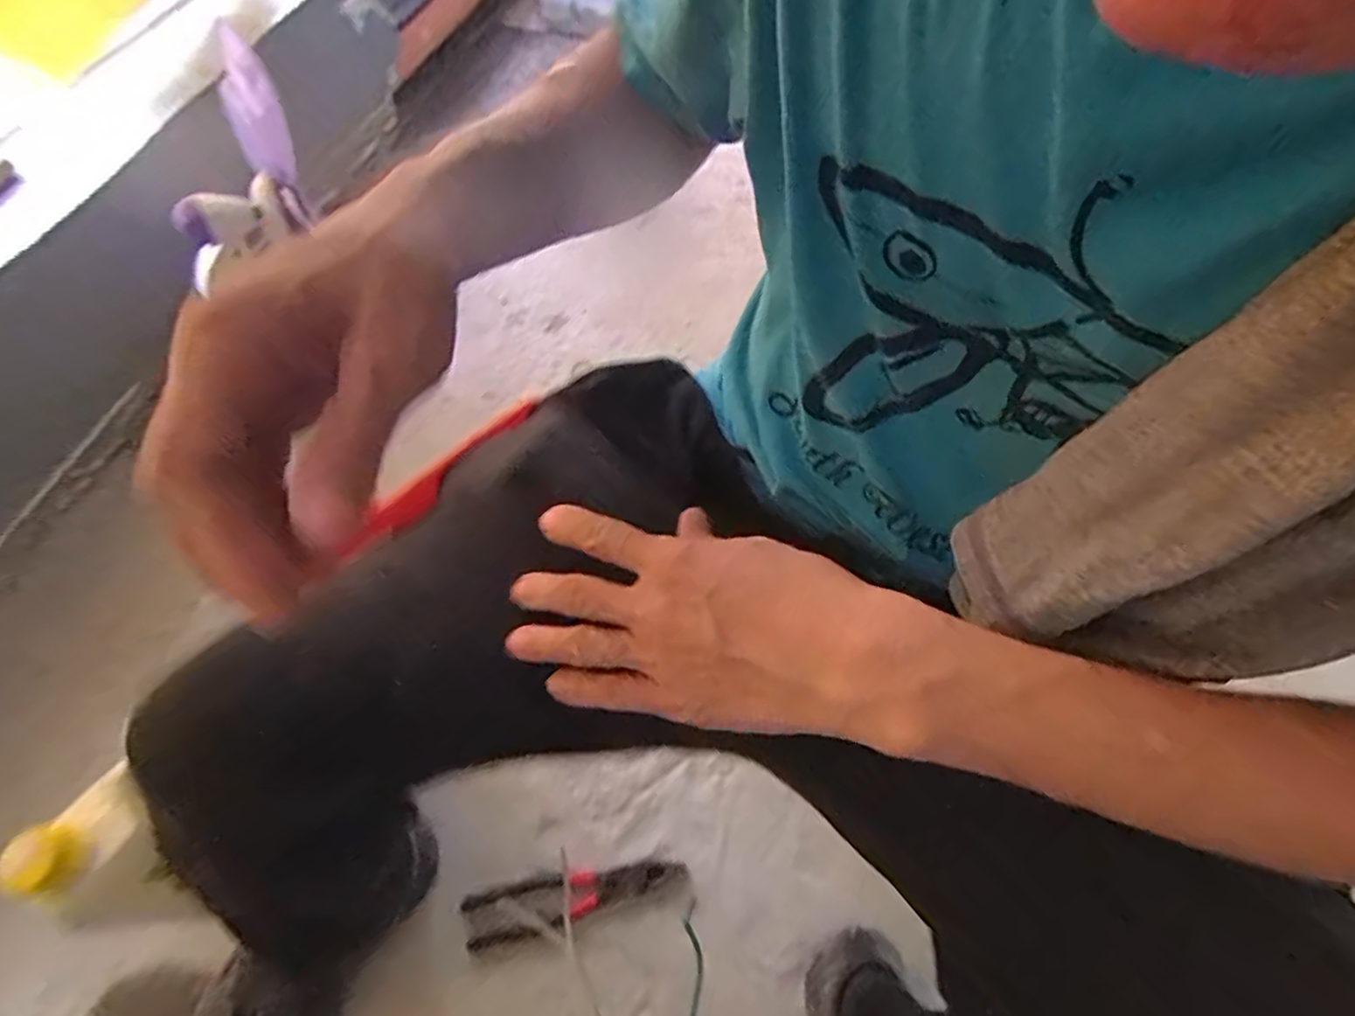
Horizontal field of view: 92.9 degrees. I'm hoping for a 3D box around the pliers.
[{"bbox_3d":[-0.102,0.393,0.652,0.219,0.019,0.047,-11,63,-8],"label":"pliers"}]

